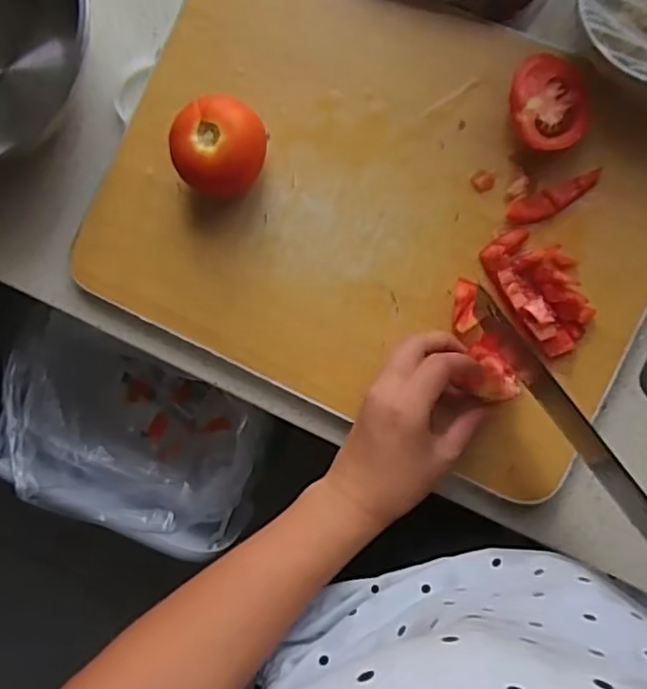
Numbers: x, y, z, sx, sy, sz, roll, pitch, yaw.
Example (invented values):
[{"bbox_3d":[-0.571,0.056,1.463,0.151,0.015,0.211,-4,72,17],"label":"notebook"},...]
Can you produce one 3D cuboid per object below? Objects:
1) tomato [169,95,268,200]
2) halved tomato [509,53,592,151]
[{"bbox_3d":[-0.073,-0.138,0.449,0.065,0.053,0.066,0,89,8],"label":"tomato"},{"bbox_3d":[0.153,-0.162,0.432,0.052,0.035,0.065,-9,88,7],"label":"halved tomato"}]

